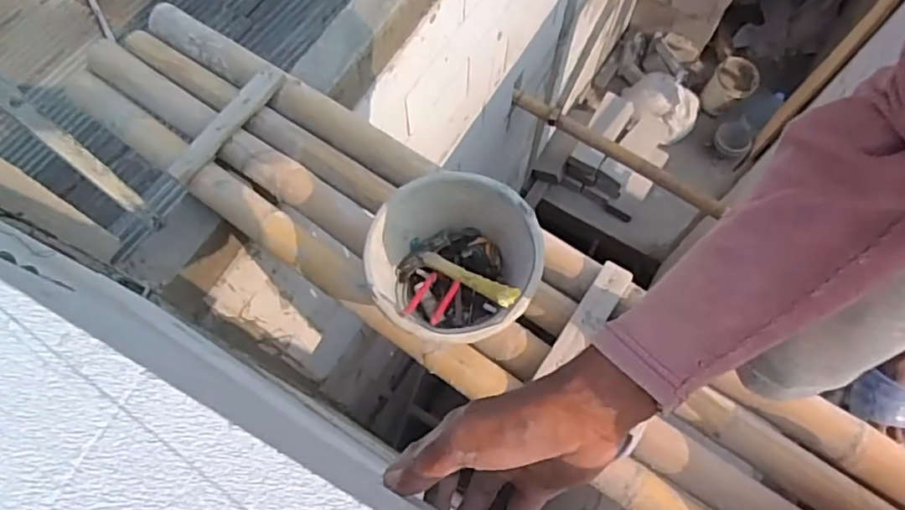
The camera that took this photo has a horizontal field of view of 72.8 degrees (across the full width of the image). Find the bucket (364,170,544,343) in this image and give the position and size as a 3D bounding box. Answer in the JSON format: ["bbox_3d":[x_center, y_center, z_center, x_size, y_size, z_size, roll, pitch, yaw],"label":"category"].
[{"bbox_3d":[0.000,0.009,0.922,0.244,0.212,0.244,0,70,0],"label":"bucket"}]

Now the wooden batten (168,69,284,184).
[{"bbox_3d":[-0.418,-0.245,1.139,0.043,0.030,0.270,37,74,12],"label":"wooden batten"}]

